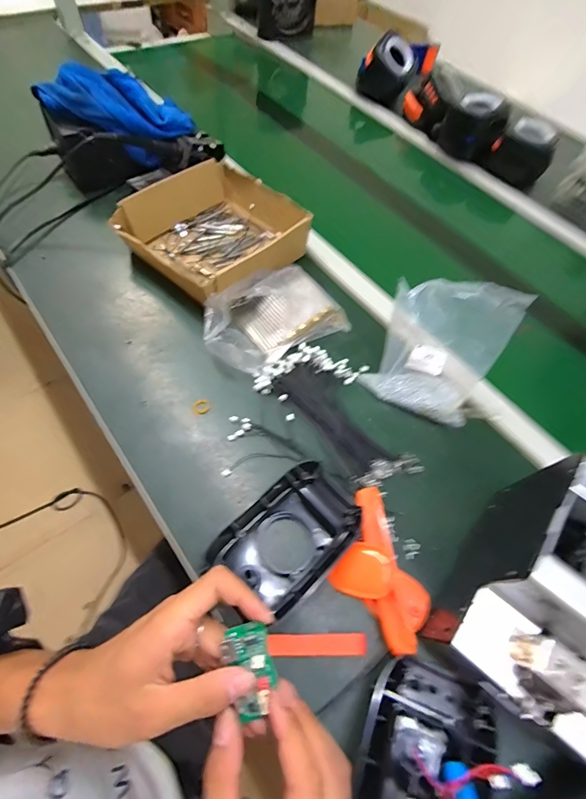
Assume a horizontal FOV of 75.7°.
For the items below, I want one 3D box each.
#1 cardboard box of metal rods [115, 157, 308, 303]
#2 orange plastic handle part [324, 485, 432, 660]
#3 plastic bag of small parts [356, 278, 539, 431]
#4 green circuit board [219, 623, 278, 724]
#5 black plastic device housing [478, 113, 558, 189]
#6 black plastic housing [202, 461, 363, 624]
[{"bbox_3d":[-0.117,-0.255,0.578,0.218,0.069,0.229,38,63,14],"label":"cardboard box of metal rods"},{"bbox_3d":[0.079,0.166,0.375,0.079,0.033,0.142,-15,63,-15],"label":"orange plastic handle part"},{"bbox_3d":[0.167,-0.056,0.442,0.132,0.141,0.089,21,61,7],"label":"plastic bag of small parts"},{"bbox_3d":[-0.027,0.180,0.252,0.029,0.010,0.053,-14,66,-10],"label":"green circuit board"},{"bbox_3d":[0.478,-0.515,0.789,0.123,0.095,0.066,40,63,16],"label":"black plastic device housing"},{"bbox_3d":[-0.003,0.139,0.382,0.098,0.041,0.155,40,65,17],"label":"black plastic housing"}]

